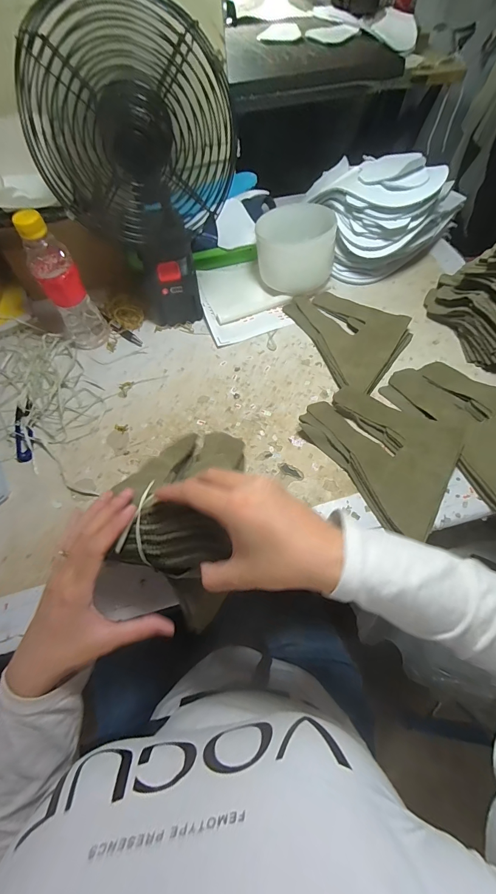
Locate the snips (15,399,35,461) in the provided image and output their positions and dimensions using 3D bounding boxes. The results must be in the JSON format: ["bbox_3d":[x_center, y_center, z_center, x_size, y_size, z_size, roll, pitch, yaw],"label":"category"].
[{"bbox_3d":[-0.310,-0.024,0.481,0.027,0.005,0.101,-20,62,-8],"label":"snips"}]

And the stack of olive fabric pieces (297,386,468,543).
[{"bbox_3d":[0.151,0.007,0.428,0.185,0.026,0.150,26,66,16],"label":"stack of olive fabric pieces"}]

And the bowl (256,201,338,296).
[{"bbox_3d":[0.077,-0.319,0.564,0.122,0.077,0.107,10,63,8],"label":"bowl"}]

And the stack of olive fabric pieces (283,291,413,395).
[{"bbox_3d":[0.136,-0.173,0.526,0.191,0.024,0.146,38,70,21],"label":"stack of olive fabric pieces"}]

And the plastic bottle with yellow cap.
[{"bbox_3d":[-0.256,-0.221,0.483,0.057,0.188,0.053,-32,65,-13],"label":"plastic bottle with yellow cap"}]

